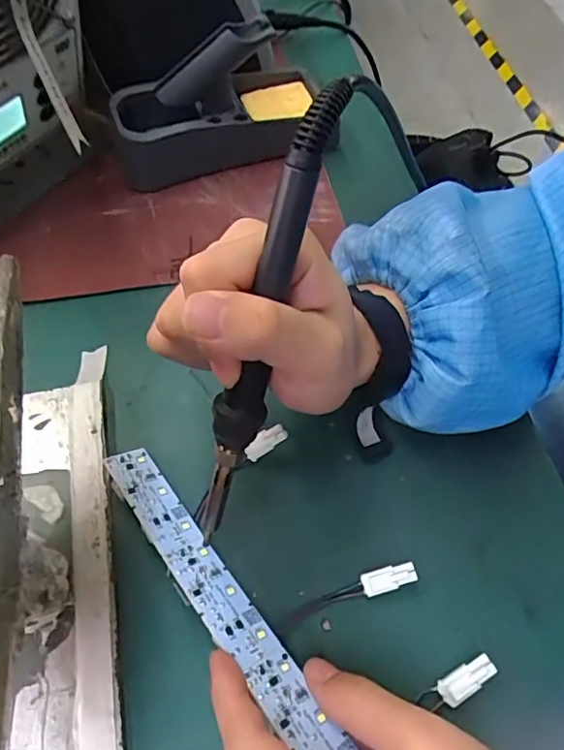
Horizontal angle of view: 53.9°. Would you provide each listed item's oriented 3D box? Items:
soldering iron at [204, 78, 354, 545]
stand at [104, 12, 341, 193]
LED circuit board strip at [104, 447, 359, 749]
[{"bbox_3d":[-0.009,-0.009,0.218,0.019,0.192,0.018,26,29,18],"label":"soldering iron"},{"bbox_3d":[-0.045,-0.207,0.416,0.168,0.085,0.078,-18,60,-8],"label":"stand"},{"bbox_3d":[-0.031,0.098,0.255,0.024,0.004,0.180,-17,48,-38],"label":"LED circuit board strip"}]

